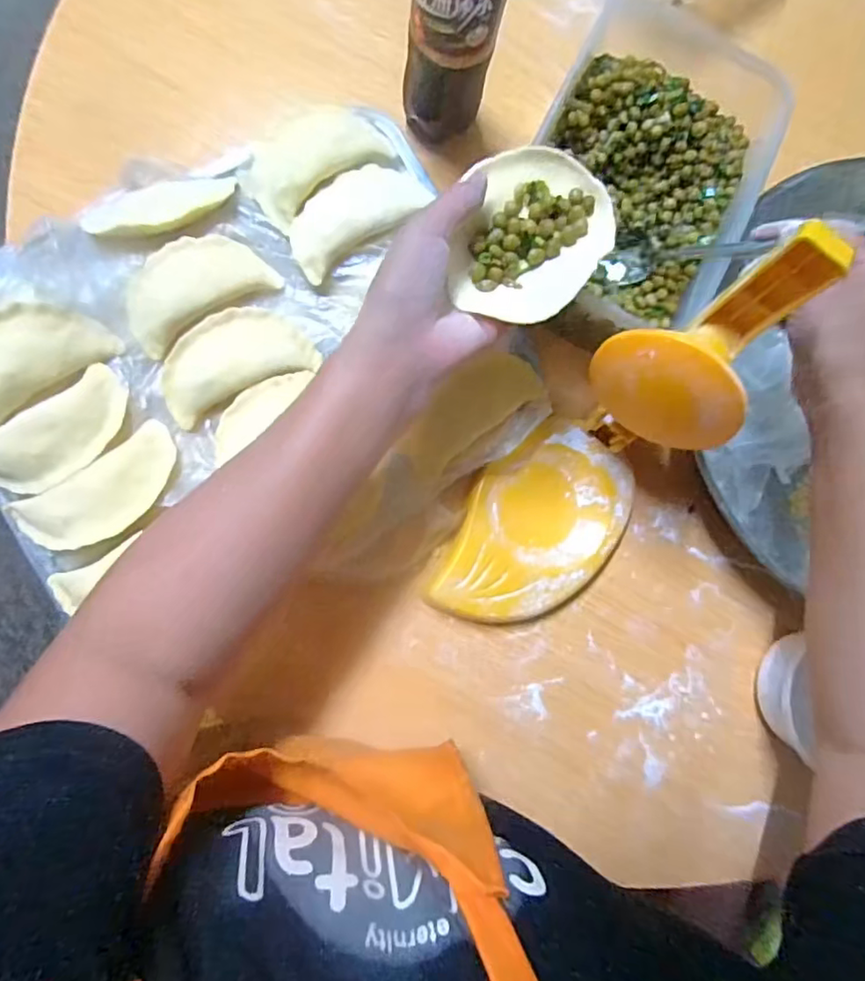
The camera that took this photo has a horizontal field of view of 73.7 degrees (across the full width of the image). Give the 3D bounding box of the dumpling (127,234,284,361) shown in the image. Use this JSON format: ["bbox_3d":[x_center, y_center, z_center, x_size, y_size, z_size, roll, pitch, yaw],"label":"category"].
[{"bbox_3d":[-0.166,-0.144,0.403,0.103,0.022,0.057,-31,89,-9],"label":"dumpling"}]

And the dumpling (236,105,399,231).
[{"bbox_3d":[-0.085,-0.246,0.421,0.109,0.034,0.061,-43,90,-9],"label":"dumpling"}]

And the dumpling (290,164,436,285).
[{"bbox_3d":[-0.056,-0.203,0.418,0.110,0.022,0.055,-35,89,-9],"label":"dumpling"}]

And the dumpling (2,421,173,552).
[{"bbox_3d":[-0.218,0.004,0.384,0.108,0.020,0.058,-37,90,-9],"label":"dumpling"}]

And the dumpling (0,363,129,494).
[{"bbox_3d":[-0.250,-0.035,0.379,0.108,0.023,0.052,-38,90,-9],"label":"dumpling"}]

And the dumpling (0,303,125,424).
[{"bbox_3d":[-0.269,-0.084,0.375,0.107,0.036,0.047,-38,90,-9],"label":"dumpling"}]

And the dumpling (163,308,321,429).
[{"bbox_3d":[-0.139,-0.093,0.400,0.105,0.025,0.059,-25,88,-9],"label":"dumpling"}]

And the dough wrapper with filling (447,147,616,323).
[{"bbox_3d":[0.060,-0.149,0.343,0.084,0.019,0.099,11,83,-6],"label":"dough wrapper with filling"}]

